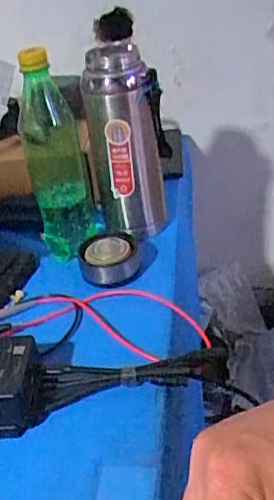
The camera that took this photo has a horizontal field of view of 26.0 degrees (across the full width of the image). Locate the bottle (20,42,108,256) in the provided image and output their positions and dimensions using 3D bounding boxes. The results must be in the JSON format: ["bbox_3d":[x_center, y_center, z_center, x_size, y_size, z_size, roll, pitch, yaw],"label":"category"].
[{"bbox_3d":[-0.091,-0.109,0.659,0.069,0.209,0.078,-14,34,-10],"label":"bottle"}]

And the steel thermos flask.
[{"bbox_3d":[-0.012,-0.123,0.684,0.082,0.218,0.094,-8,33,0],"label":"steel thermos flask"}]

